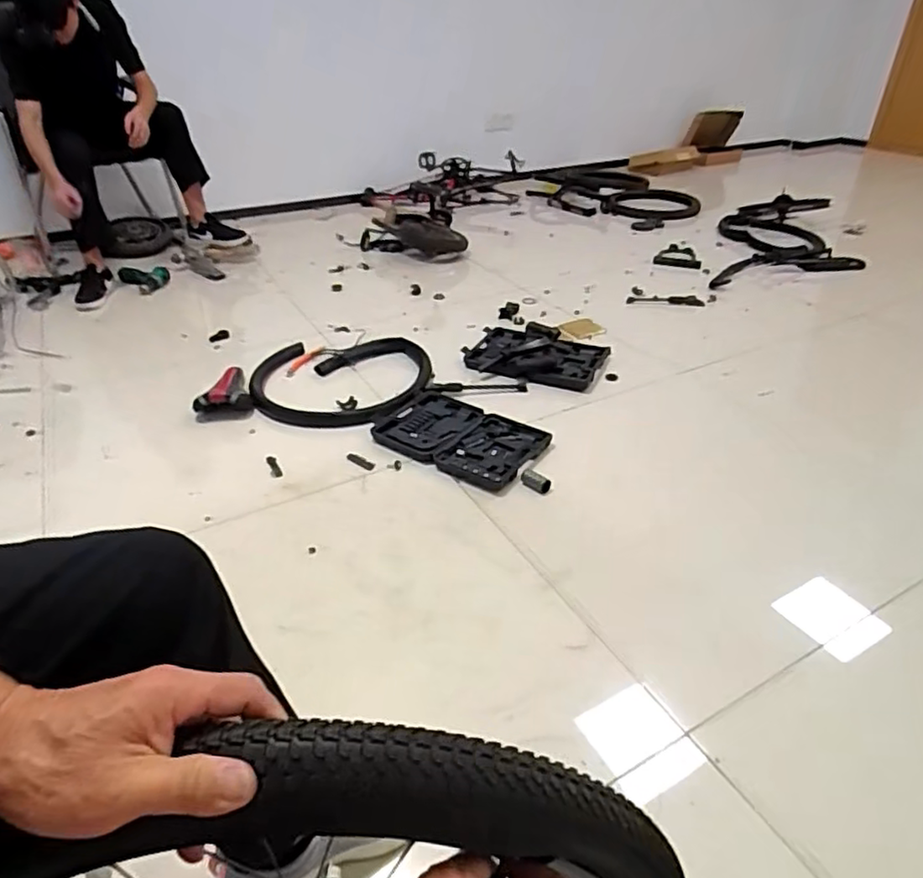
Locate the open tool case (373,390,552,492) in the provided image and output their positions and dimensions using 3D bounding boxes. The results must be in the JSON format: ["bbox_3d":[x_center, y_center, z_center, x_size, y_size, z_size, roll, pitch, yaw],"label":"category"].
[{"bbox_3d":[-0.007,-0.007,1.468,0.383,0.027,0.250,20,39,28],"label":"open tool case"}]

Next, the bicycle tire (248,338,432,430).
[{"bbox_3d":[-0.333,-0.168,1.719,0.486,0.048,0.440,2,34,4],"label":"bicycle tire"}]

